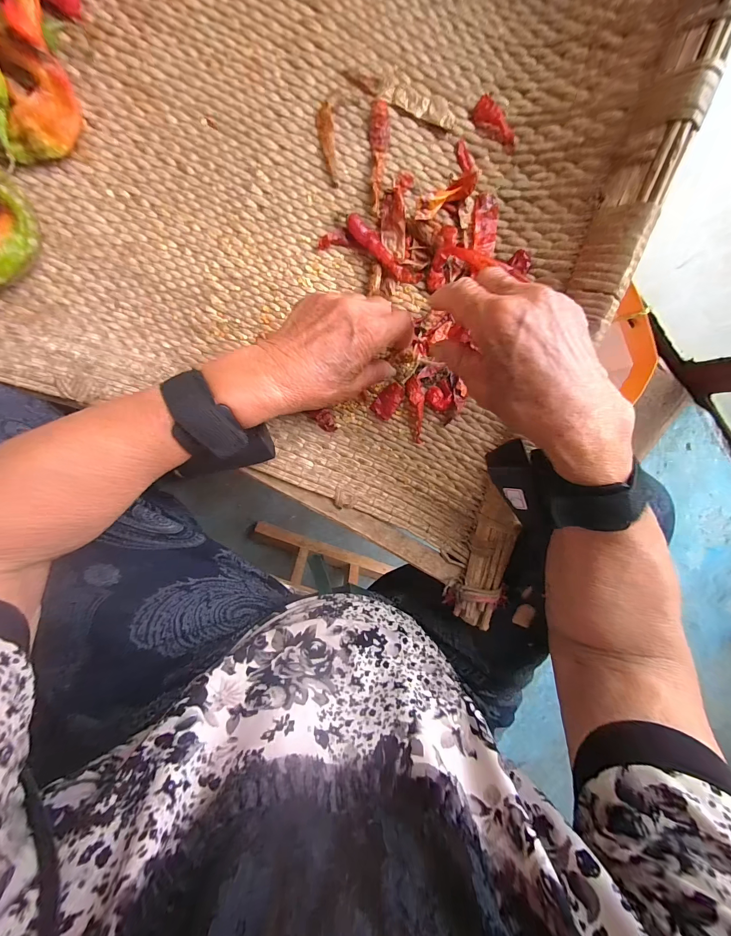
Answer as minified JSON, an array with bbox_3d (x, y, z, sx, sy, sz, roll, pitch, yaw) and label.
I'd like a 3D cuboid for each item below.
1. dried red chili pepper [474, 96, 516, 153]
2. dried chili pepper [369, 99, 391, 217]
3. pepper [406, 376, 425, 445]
[{"bbox_3d":[0.122,-0.318,0.301,0.050,0.015,0.011,44,88,-11],"label":"dried red chili pepper"},{"bbox_3d":[0.014,-0.274,0.289,0.017,0.009,0.089,-3,96,-9],"label":"dried chili pepper"},{"bbox_3d":[0.053,-0.056,0.313,0.017,0.010,0.063,-14,98,-8],"label":"pepper"}]

